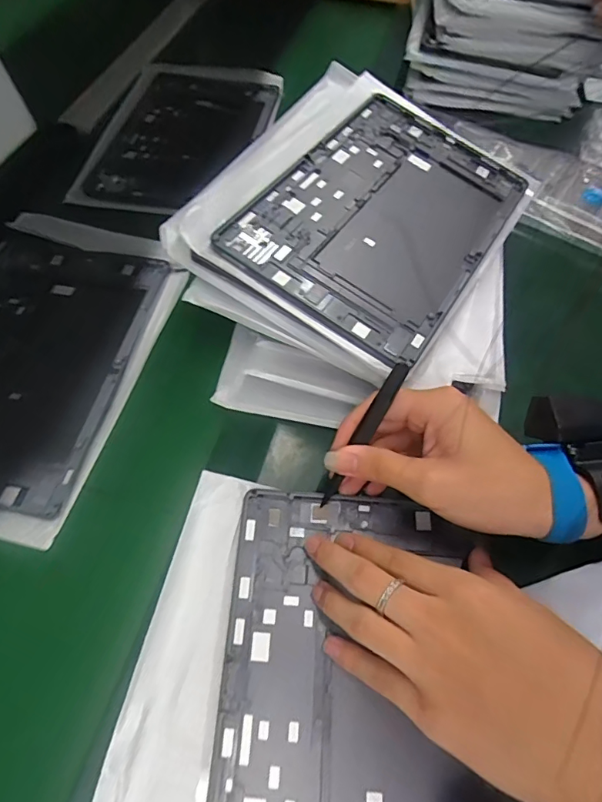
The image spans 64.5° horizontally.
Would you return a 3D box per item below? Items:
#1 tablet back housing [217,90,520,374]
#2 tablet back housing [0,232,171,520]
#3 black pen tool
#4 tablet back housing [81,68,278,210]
[{"bbox_3d":[0.068,-0.151,0.385,0.167,0.012,0.246,35,64,5],"label":"tablet back housing"},{"bbox_3d":[-0.232,-0.038,0.404,0.173,0.012,0.250,10,61,6],"label":"tablet back housing"},{"bbox_3d":[0.039,0.025,0.316,0.012,0.114,0.011,32,24,17],"label":"black pen tool"},{"bbox_3d":[-0.140,-0.304,0.545,0.163,0.016,0.227,12,61,6],"label":"tablet back housing"}]

